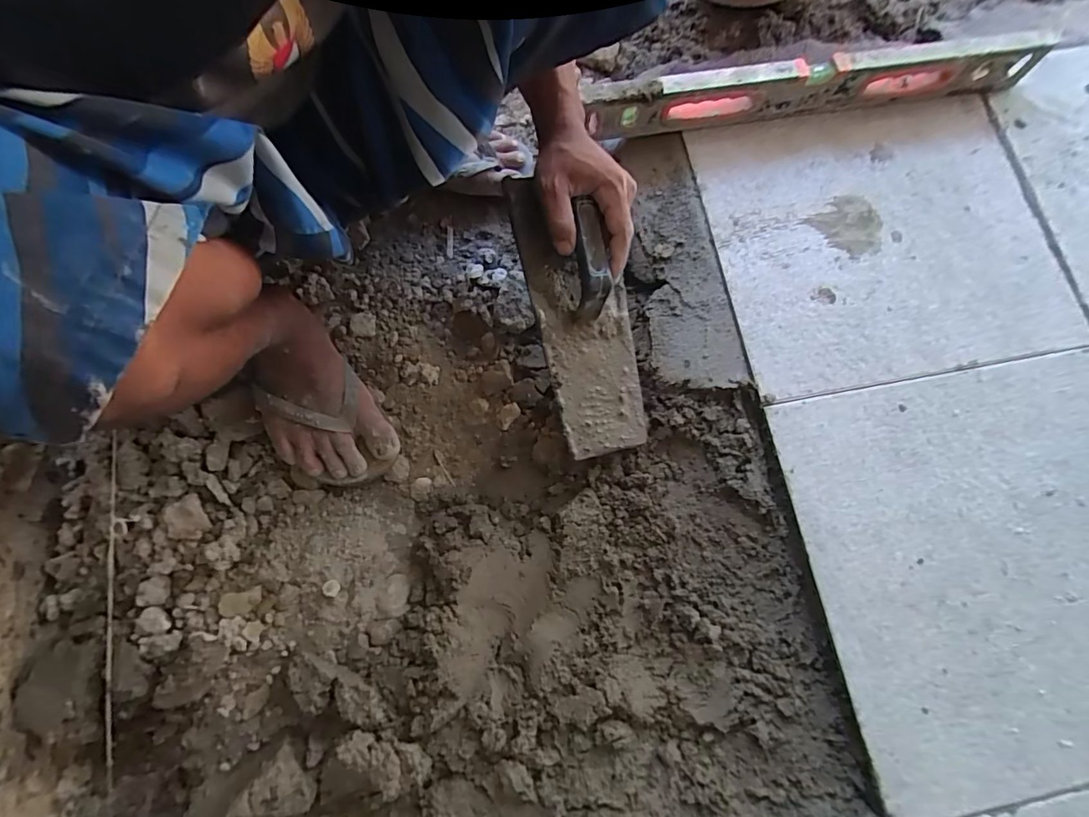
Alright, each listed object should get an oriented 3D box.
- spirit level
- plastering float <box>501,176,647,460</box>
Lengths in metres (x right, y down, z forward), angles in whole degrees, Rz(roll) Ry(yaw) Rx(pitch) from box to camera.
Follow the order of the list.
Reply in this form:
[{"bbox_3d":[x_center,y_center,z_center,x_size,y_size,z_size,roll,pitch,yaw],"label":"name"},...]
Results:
[{"bbox_3d":[0.325,-0.381,0.597,0.556,0.065,0.033,-8,77,-4],"label":"spirit level"},{"bbox_3d":[0.039,-0.095,0.506,0.101,0.059,0.283,-19,97,-6],"label":"plastering float"}]

